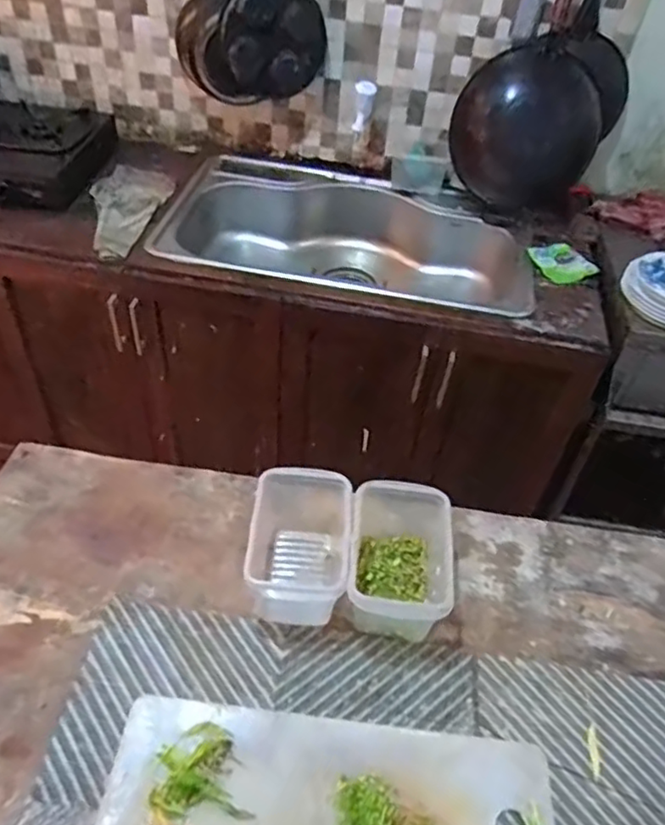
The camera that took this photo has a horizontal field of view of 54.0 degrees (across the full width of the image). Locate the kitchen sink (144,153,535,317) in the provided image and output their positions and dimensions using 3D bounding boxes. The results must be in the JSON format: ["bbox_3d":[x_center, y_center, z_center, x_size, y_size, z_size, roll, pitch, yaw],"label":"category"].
[{"bbox_3d":[0.032,-0.362,1.610,0.841,0.237,0.502,13,45,7],"label":"kitchen sink"}]

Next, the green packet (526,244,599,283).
[{"bbox_3d":[0.515,-0.337,1.475,0.117,0.023,0.126,-13,46,-17],"label":"green packet"}]

